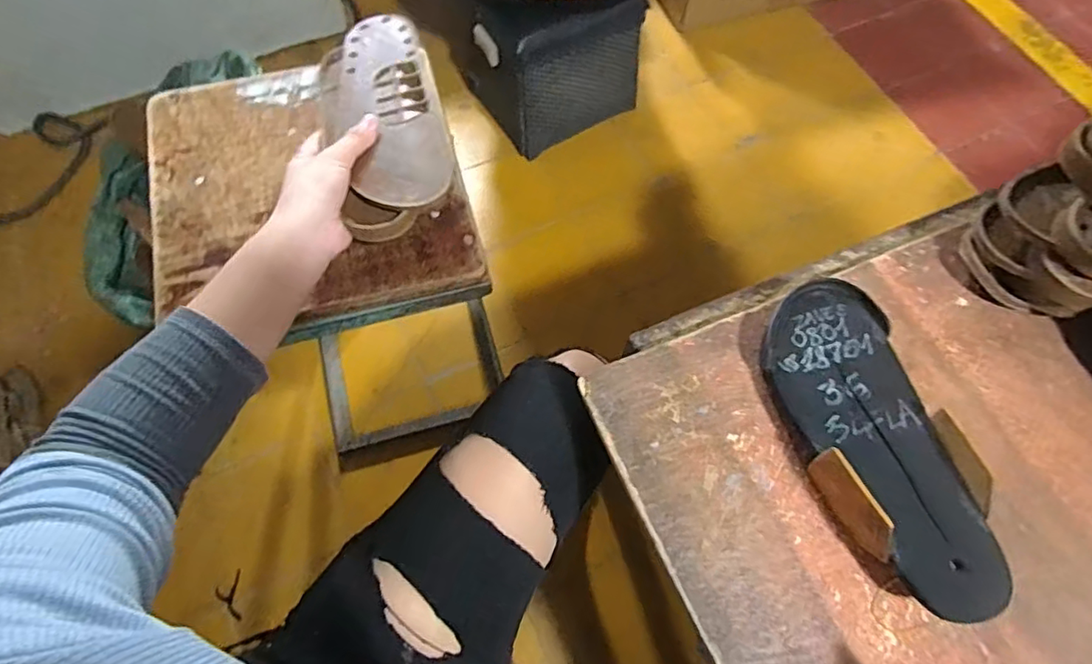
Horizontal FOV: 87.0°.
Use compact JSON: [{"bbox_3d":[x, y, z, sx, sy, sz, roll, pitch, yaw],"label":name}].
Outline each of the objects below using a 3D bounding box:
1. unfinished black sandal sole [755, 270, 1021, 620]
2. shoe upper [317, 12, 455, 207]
[{"bbox_3d":[0.233,0.073,0.413,0.102,0.046,0.243,-14,68,-7],"label":"unfinished black sandal sole"},{"bbox_3d":[-0.151,-0.202,0.522,0.106,0.018,0.232,-16,65,-3],"label":"shoe upper"}]

